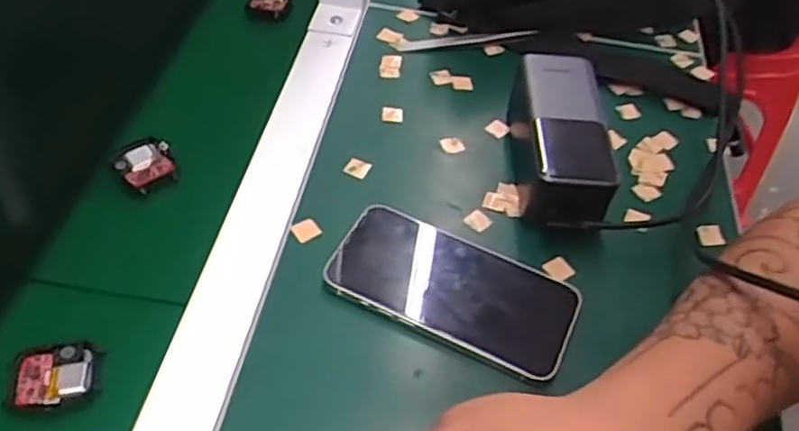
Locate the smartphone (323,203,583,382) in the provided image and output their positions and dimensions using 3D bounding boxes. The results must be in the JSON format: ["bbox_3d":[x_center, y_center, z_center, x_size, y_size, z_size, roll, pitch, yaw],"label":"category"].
[{"bbox_3d":[0.033,0.043,0.421,0.144,0.015,0.074,21,51,13],"label":"smartphone"}]

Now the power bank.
[{"bbox_3d":[0.112,-0.051,0.486,0.060,0.055,0.138,7,50,2],"label":"power bank"}]

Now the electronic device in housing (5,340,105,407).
[{"bbox_3d":[-0.182,0.085,0.367,0.043,0.008,0.037,-4,50,-8],"label":"electronic device in housing"}]

